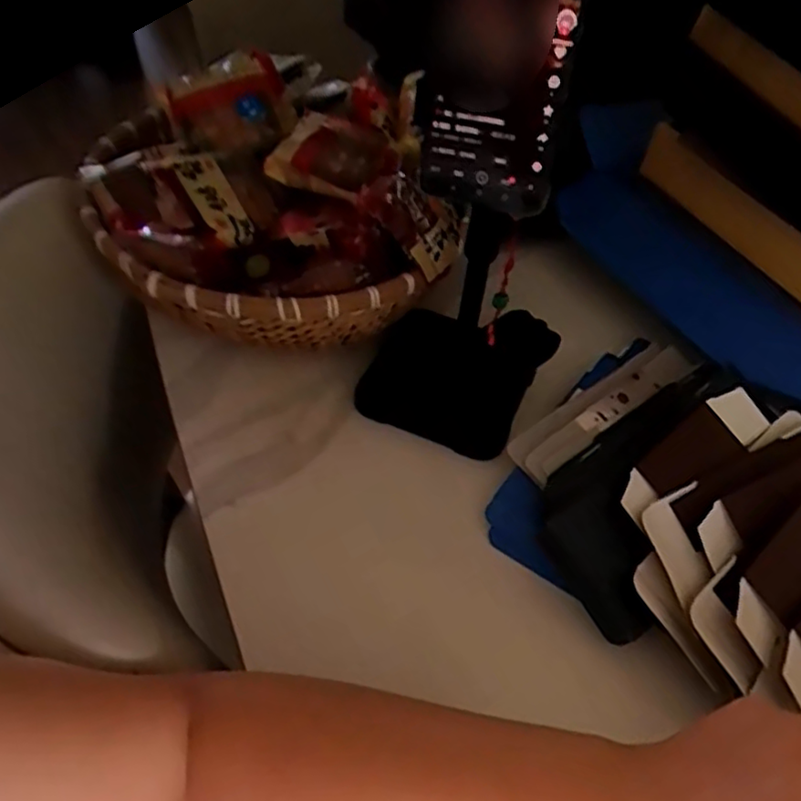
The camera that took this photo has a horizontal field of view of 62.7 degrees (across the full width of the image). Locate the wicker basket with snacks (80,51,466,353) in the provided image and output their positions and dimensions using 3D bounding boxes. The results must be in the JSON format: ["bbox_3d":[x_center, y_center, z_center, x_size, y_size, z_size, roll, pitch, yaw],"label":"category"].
[{"bbox_3d":[-0.113,-0.176,0.551,0.265,0.127,0.277,-21,53,-23],"label":"wicker basket with snacks"}]

